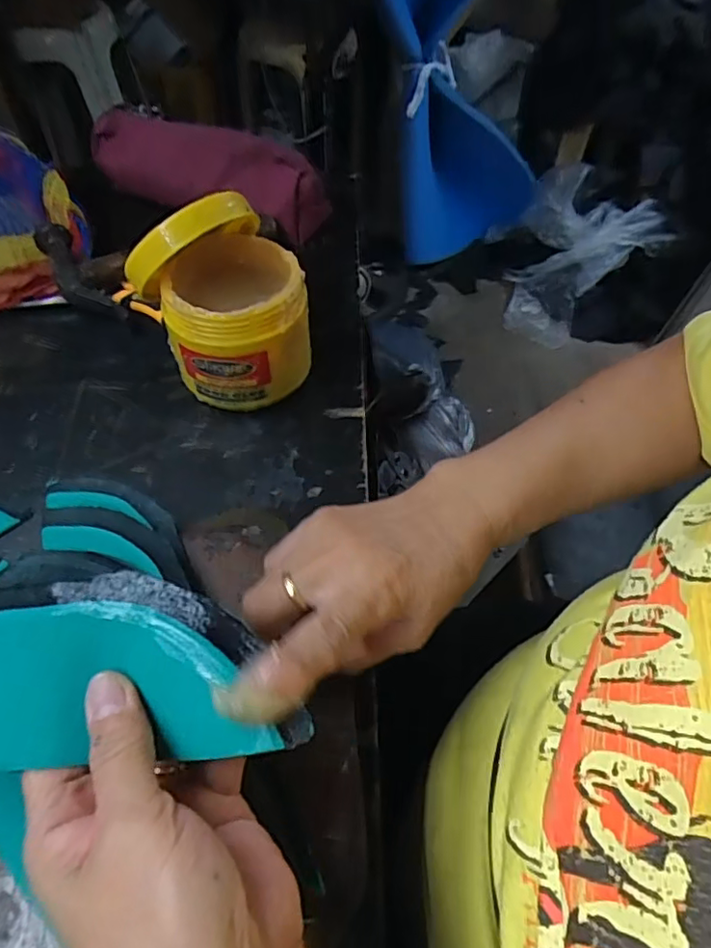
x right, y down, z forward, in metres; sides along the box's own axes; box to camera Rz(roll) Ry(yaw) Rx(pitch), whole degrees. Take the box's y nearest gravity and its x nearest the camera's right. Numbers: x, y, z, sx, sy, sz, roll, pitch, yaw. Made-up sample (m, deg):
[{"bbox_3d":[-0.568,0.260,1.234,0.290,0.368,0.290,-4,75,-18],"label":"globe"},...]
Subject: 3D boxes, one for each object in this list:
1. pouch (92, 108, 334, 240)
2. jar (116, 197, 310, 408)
[{"bbox_3d":[-0.147,-0.293,0.557,0.247,0.068,0.047,21,56,13],"label":"pouch"},{"bbox_3d":[-0.085,-0.111,0.399,0.096,0.134,0.091,1,54,-2],"label":"jar"}]

